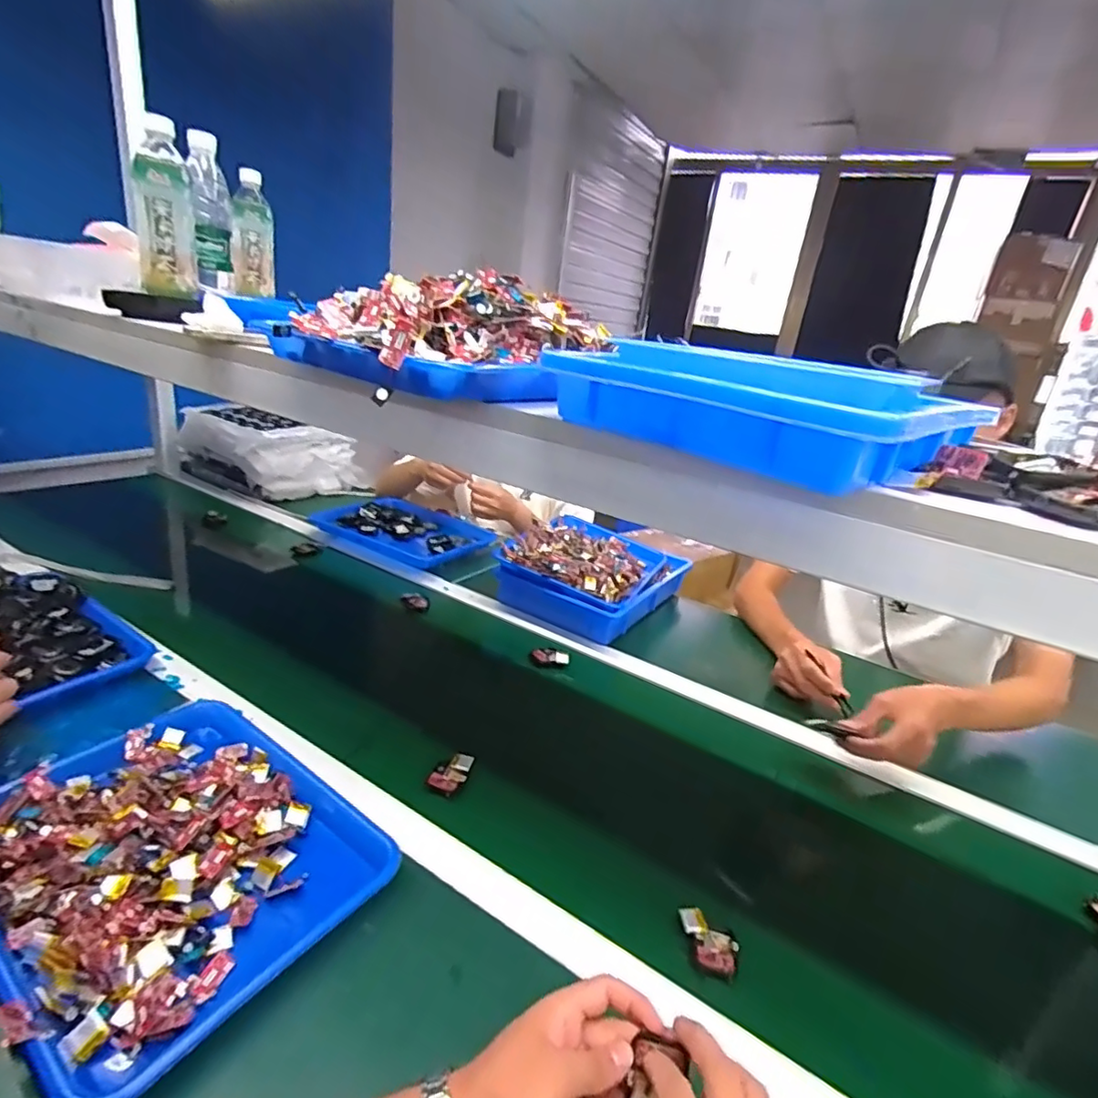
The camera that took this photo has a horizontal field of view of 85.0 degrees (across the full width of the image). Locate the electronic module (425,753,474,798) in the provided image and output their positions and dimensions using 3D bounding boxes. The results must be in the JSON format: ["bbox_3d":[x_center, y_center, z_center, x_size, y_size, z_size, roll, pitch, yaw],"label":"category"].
[{"bbox_3d":[-0.107,0.246,0.661,0.034,0.021,0.050,18,23,26],"label":"electronic module"}]

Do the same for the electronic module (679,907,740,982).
[{"bbox_3d":[0.135,0.336,0.510,0.052,0.017,0.045,15,22,20],"label":"electronic module"}]

